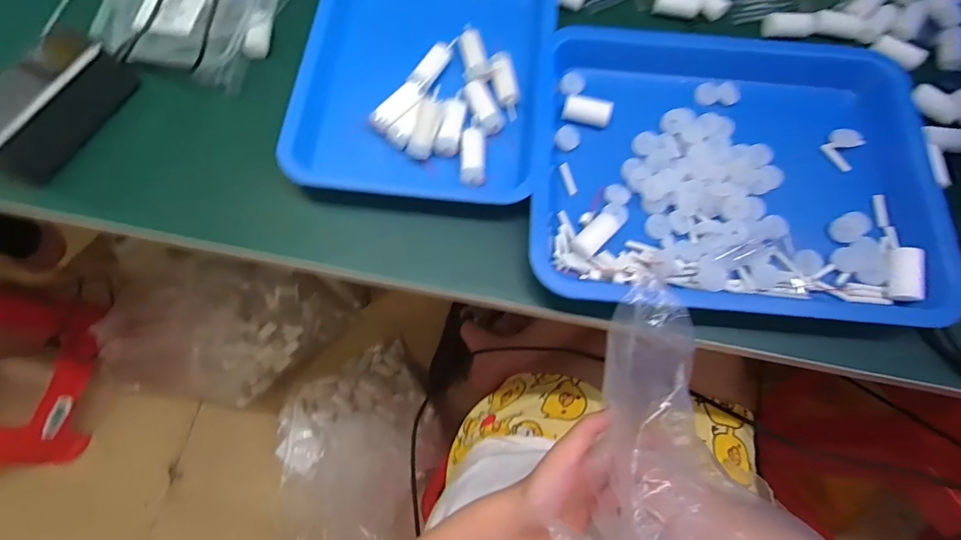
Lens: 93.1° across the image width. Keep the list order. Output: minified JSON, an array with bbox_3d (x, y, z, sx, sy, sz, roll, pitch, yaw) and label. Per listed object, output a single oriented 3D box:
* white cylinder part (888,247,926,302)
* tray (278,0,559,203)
[{"bbox_3d":[0.337,0.001,0.363,0.022,0.017,0.045,16,74,4],"label":"white cylinder part"},{"bbox_3d":[-0.045,-0.202,0.427,0.217,0.032,0.285,8,72,2],"label":"tray"}]

